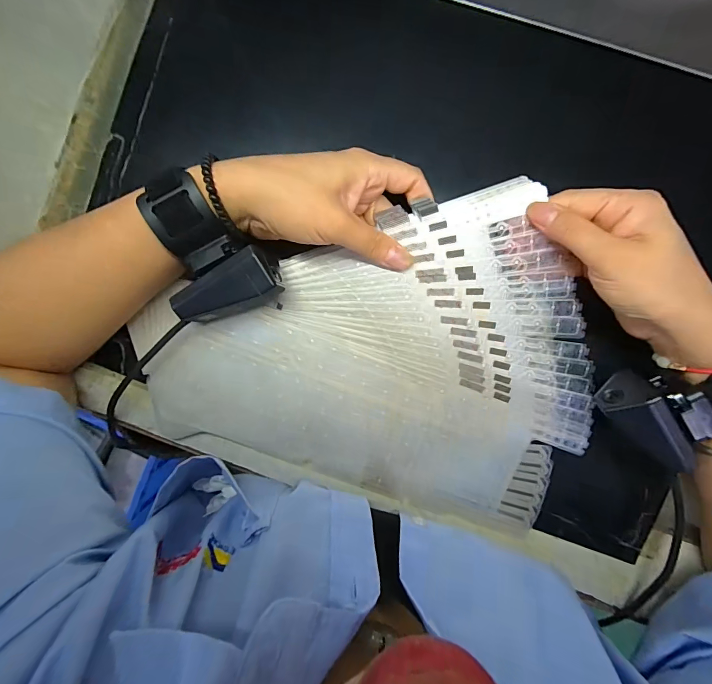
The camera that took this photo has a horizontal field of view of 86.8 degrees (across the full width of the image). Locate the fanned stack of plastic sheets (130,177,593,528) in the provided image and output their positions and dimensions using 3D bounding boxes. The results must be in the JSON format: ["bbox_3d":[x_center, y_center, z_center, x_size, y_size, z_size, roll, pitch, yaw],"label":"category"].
[{"bbox_3d":[0.009,0.035,0.275,0.308,0.032,0.225,-13,92,2],"label":"fanned stack of plastic sheets"}]

